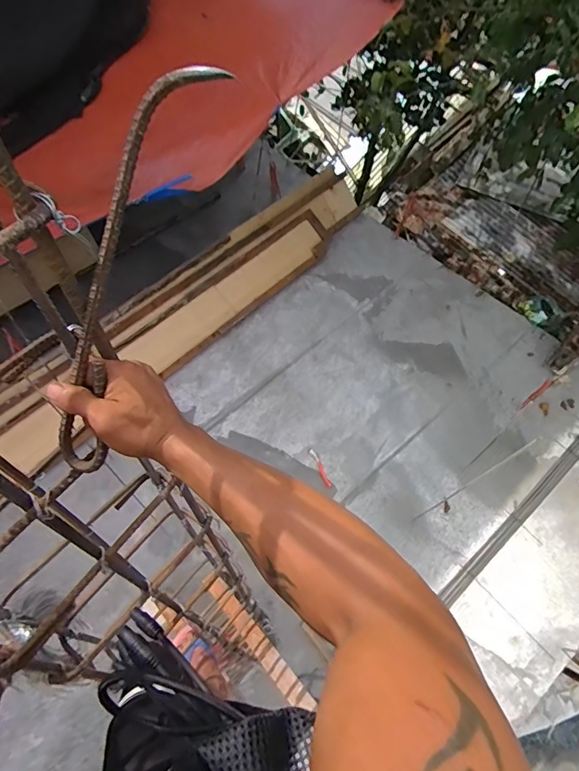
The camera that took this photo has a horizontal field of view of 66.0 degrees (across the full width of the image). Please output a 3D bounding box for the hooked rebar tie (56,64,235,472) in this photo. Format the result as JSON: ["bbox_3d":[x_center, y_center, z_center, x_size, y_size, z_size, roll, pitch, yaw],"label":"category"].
[{"bbox_3d":[-0.128,-0.069,0.338,0.049,0.324,0.019,29,21,14],"label":"hooked rebar tie"}]

